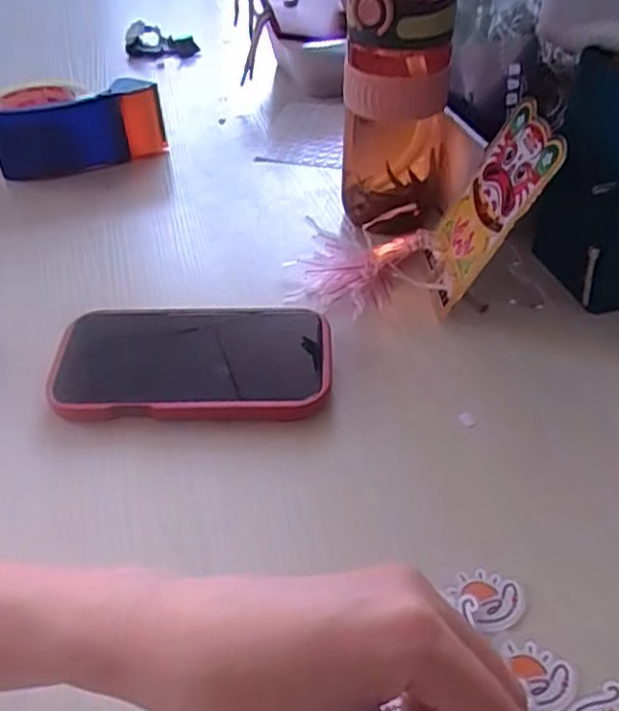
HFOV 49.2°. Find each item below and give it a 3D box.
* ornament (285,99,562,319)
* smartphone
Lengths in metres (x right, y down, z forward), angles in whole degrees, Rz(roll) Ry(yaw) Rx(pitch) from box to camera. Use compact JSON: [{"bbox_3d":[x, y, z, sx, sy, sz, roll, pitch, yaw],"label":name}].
[{"bbox_3d":[0.065,-0.093,0.446,0.157,0.114,0.081,-3,44,-1],"label":"ornament"},{"bbox_3d":[-0.073,0.003,0.415,0.169,0.016,0.086,0,44,2],"label":"smartphone"}]

